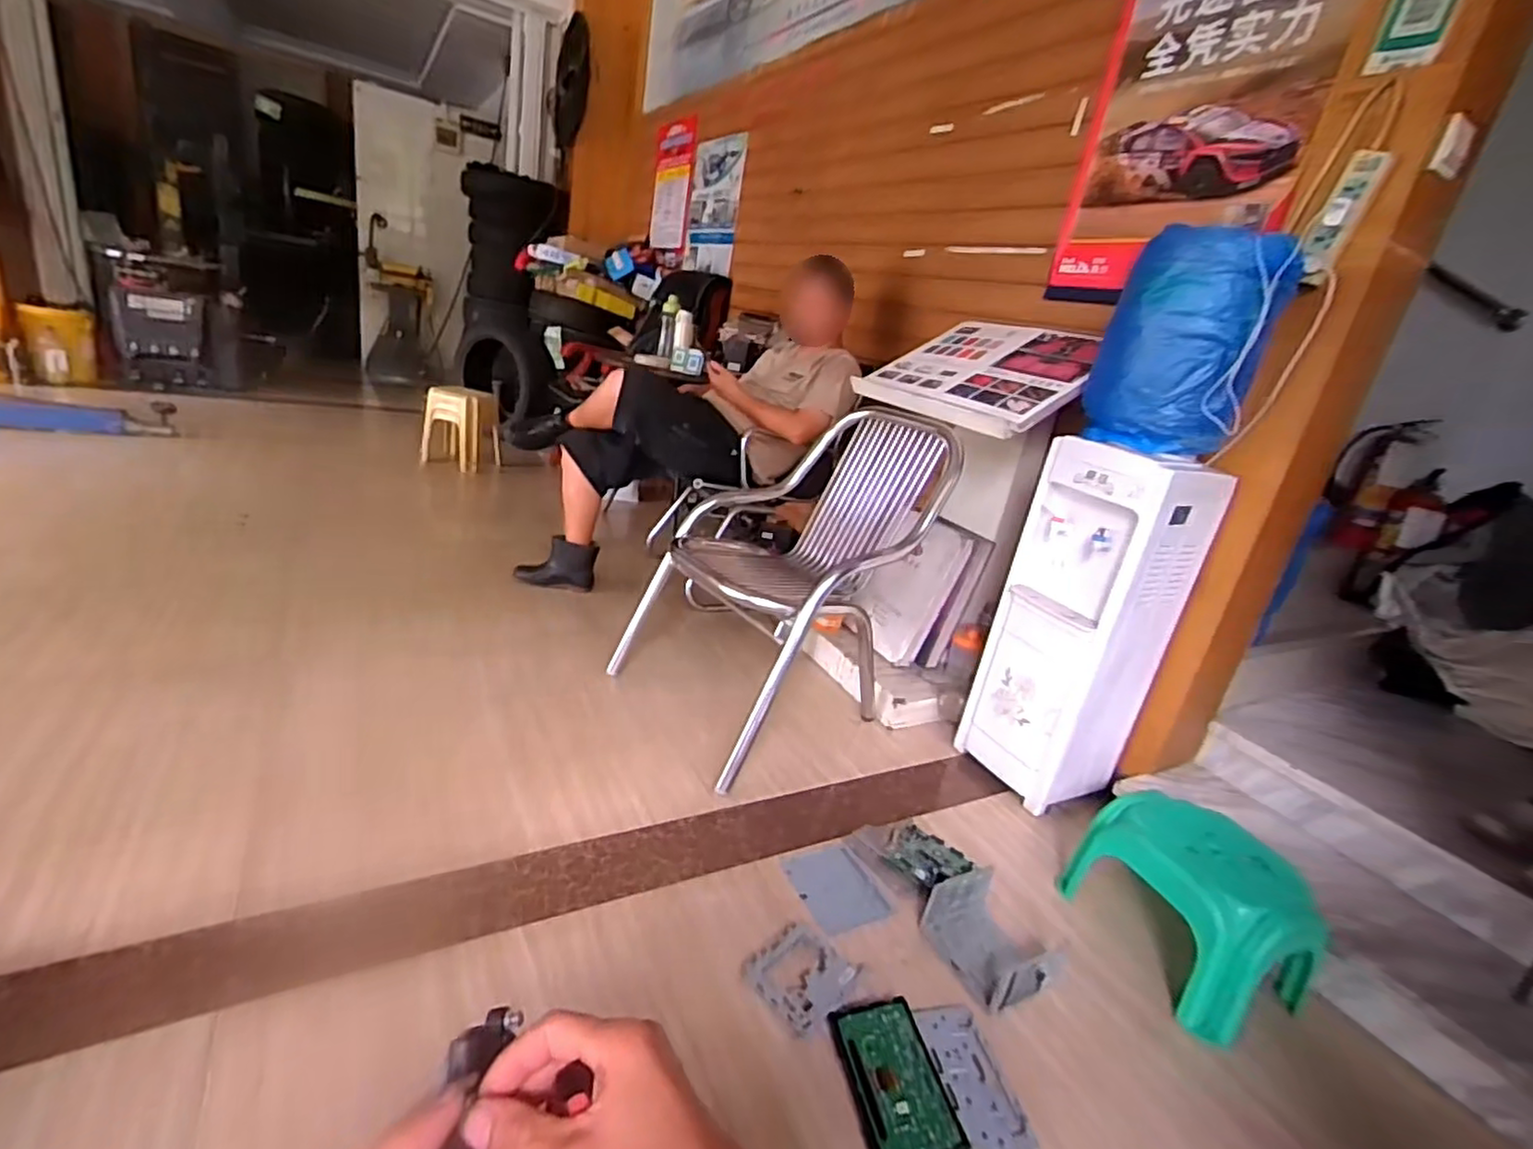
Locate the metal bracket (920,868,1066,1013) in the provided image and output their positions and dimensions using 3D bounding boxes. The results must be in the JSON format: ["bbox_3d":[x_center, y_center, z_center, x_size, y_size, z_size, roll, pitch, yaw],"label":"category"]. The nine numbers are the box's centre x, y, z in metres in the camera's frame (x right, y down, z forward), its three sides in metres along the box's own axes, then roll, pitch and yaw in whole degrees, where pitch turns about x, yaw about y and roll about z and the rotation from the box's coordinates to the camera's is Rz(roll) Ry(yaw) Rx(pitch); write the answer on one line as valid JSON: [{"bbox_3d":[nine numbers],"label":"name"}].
[{"bbox_3d":[0.367,0.599,1.128,0.154,0.089,0.186,0,23,-31],"label":"metal bracket"}]

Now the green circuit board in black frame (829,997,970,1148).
[{"bbox_3d":[0.172,0.672,0.917,0.120,0.023,0.199,5,20,-18],"label":"green circuit board in black frame"}]

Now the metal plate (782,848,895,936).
[{"bbox_3d":[0.129,0.554,1.217,0.142,0.006,0.190,-2,15,-23],"label":"metal plate"}]

